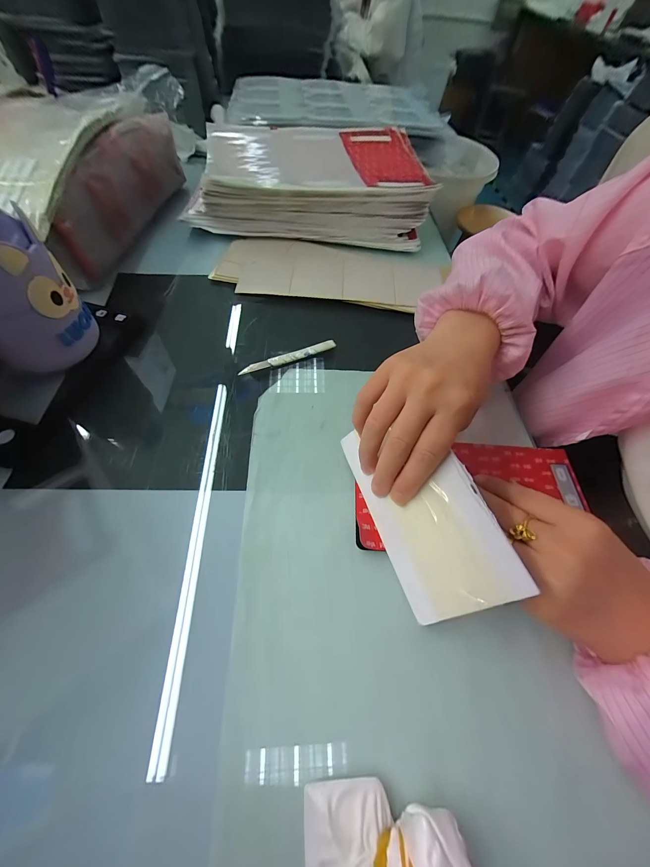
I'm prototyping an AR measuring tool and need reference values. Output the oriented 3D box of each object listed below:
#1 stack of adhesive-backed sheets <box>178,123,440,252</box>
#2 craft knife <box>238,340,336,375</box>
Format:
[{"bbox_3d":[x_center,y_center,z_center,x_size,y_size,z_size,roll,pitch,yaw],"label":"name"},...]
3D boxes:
[{"bbox_3d":[-0.027,-0.395,0.467,0.340,0.072,0.251,-2,60,-6],"label":"stack of adhesive-backed sheets"},{"bbox_3d":[-0.038,-0.083,0.323,0.108,0.008,0.010,-21,63,-16],"label":"craft knife"}]

